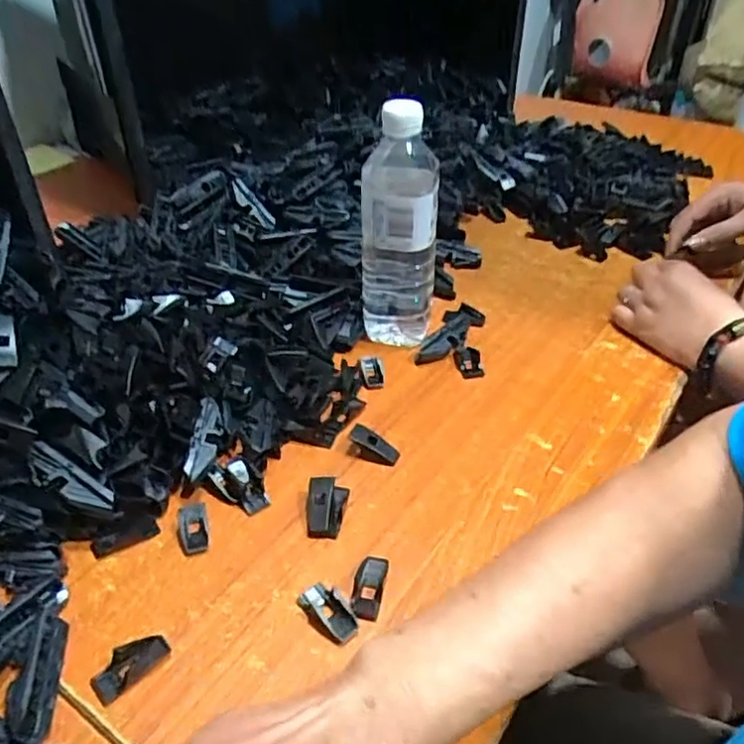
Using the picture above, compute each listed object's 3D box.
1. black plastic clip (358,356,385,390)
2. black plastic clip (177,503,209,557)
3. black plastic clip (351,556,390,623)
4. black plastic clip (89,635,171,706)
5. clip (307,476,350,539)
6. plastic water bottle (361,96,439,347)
[{"bbox_3d":[0.000,0.000,0.576,0.021,0.006,0.036,-3,38,-4],"label":"black plastic clip"},{"bbox_3d":[-0.123,0.106,0.447,0.020,0.004,0.041,-10,39,-12],"label":"black plastic clip"},{"bbox_3d":[-0.002,0.133,0.406,0.018,0.005,0.043,8,39,10],"label":"black plastic clip"},{"bbox_3d":[-0.137,0.166,0.371,0.021,0.006,0.042,30,48,33],"label":"black plastic clip"},{"bbox_3d":[-0.031,0.094,0.450,0.028,0.017,0.040,-2,38,-2],"label":"clip"},{"bbox_3d":[0.024,-0.124,0.570,0.066,0.206,0.055,-1,38,-1],"label":"plastic water bottle"}]

